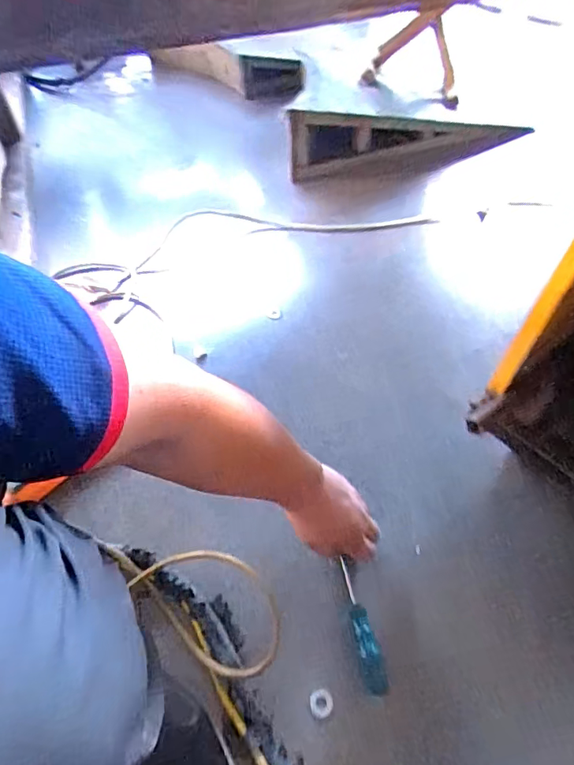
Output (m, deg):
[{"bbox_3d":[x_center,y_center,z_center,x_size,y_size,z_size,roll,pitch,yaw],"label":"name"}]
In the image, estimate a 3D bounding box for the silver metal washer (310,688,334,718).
[{"bbox_3d":[0.037,0.342,0.509,0.025,0.004,0.025,-1,53,1],"label":"silver metal washer"}]

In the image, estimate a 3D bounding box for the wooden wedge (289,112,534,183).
[{"bbox_3d":[0.299,-0.607,1.156,0.588,0.167,0.063,-15,54,-9],"label":"wooden wedge"}]

